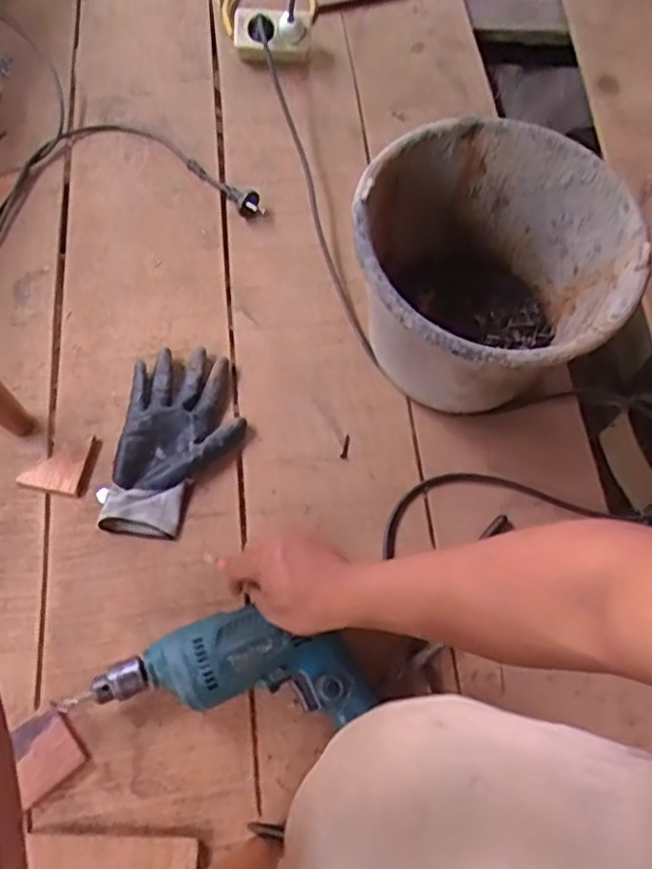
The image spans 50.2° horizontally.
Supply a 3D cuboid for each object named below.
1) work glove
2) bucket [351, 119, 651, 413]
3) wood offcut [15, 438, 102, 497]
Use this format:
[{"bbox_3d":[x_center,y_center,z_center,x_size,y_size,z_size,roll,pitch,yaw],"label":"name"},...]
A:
[{"bbox_3d":[-0.162,0.005,0.759,0.127,0.027,0.216,11,65,1],"label":"work glove"},{"bbox_3d":[0.156,-0.155,0.744,0.264,0.231,0.275,1,65,-3],"label":"bucket"},{"bbox_3d":[-0.284,0.030,0.749,0.068,0.011,0.067,12,65,2],"label":"wood offcut"}]

